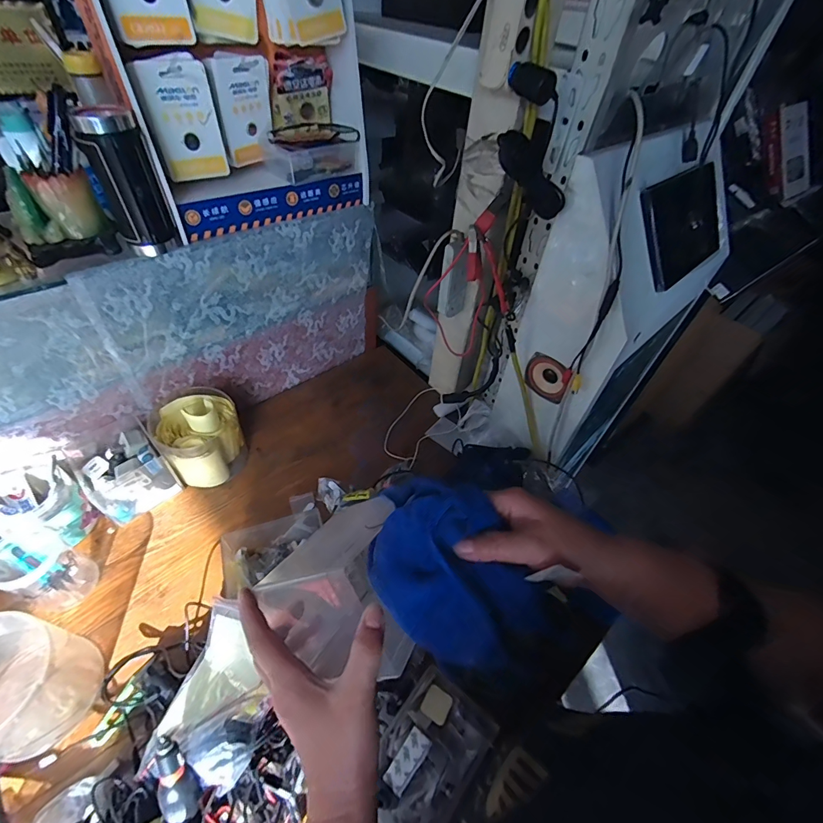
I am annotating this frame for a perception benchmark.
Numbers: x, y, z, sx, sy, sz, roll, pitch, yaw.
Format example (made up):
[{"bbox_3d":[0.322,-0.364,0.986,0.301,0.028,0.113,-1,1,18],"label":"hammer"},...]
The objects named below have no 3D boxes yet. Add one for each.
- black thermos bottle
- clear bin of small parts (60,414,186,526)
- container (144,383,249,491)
[{"bbox_3d":[-0.350,-0.279,0.499,0.068,0.151,0.057,-21,54,-24],"label":"black thermos bottle"},{"bbox_3d":[-0.453,0.095,0.637,0.122,0.109,0.107,38,55,25],"label":"clear bin of small parts"},{"bbox_3d":[-0.355,0.043,0.681,0.123,0.119,0.131,3,48,-4],"label":"container"}]

